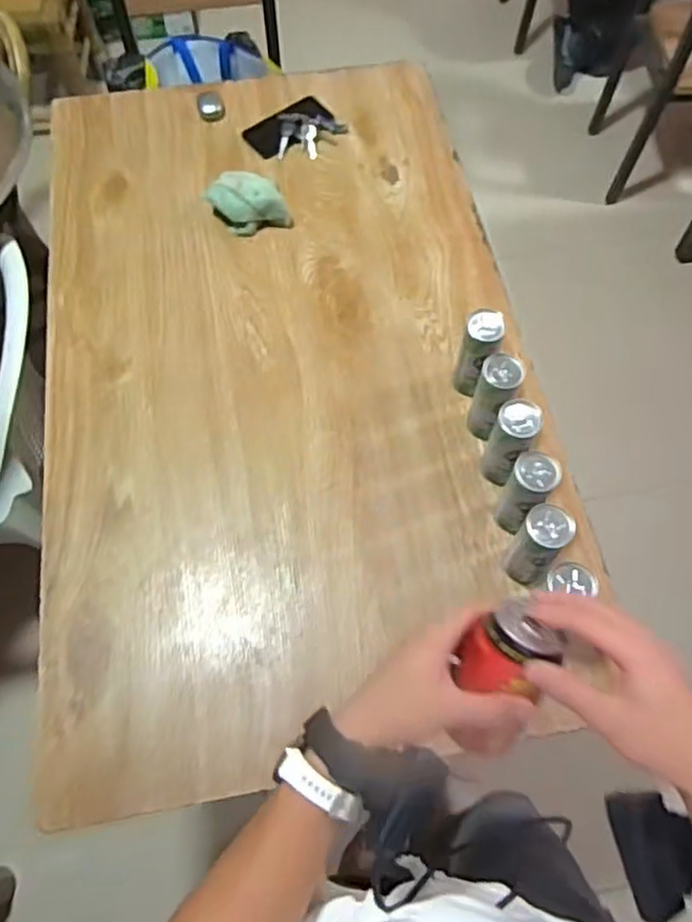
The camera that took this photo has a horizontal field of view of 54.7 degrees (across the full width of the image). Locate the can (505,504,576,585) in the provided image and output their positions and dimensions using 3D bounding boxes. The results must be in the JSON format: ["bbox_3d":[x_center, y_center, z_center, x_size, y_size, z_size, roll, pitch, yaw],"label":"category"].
[{"bbox_3d":[0.221,0.099,0.781,0.048,0.140,0.049,0,65,0],"label":"can"}]

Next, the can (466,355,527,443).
[{"bbox_3d":[0.193,-0.076,0.869,0.054,0.129,0.061,-23,67,-10],"label":"can"}]

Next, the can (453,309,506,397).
[{"bbox_3d":[0.175,-0.137,0.892,0.048,0.140,0.054,17,66,8],"label":"can"}]

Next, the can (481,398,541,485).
[{"bbox_3d":[0.204,-0.019,0.839,0.048,0.132,0.057,19,66,9],"label":"can"}]

